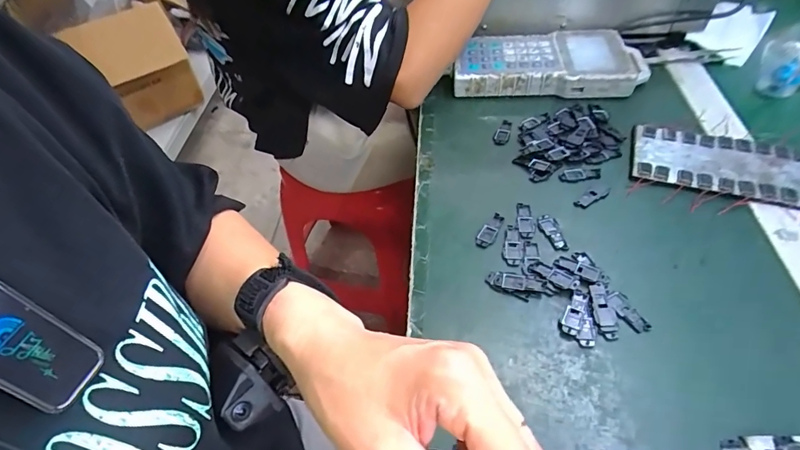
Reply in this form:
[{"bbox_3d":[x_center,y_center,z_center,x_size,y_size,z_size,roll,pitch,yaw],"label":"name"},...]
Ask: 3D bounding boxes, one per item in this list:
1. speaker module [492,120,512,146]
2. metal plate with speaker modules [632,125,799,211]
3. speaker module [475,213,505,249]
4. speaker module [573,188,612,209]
[{"bbox_3d":[0.114,-0.102,0.484,0.017,0.004,0.037,14,53,18],"label":"speaker module"},{"bbox_3d":[0.331,-0.052,0.417,0.201,0.010,0.084,13,53,17],"label":"metal plate with speaker modules"},{"bbox_3d":[0.082,0.004,0.397,0.014,0.004,0.039,27,58,26],"label":"speaker module"},{"bbox_3d":[0.181,-0.027,0.415,0.041,0.004,0.013,-28,53,-16],"label":"speaker module"}]

